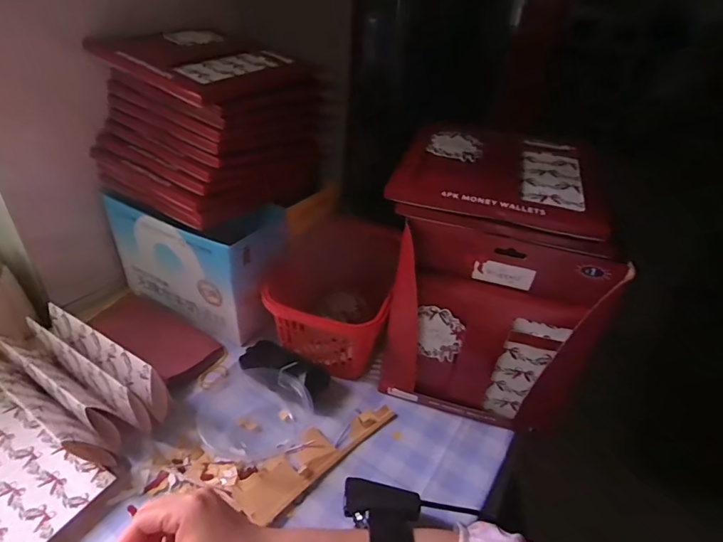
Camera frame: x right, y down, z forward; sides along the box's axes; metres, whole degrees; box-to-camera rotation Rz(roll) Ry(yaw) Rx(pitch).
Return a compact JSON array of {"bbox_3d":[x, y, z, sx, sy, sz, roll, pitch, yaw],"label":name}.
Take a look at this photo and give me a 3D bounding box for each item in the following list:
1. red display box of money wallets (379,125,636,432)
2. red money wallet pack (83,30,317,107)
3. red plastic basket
[{"bbox_3d":[0.137,0.018,0.515,0.210,0.280,0.163,14,37,11],"label":"red display box of money wallets"},{"bbox_3d":[-0.180,-0.244,0.523,0.207,0.017,0.162,33,48,20],"label":"red money wallet pack"},{"bbox_3d":[-0.038,0.037,0.603,0.158,0.124,0.204,6,36,1],"label":"red plastic basket"}]

